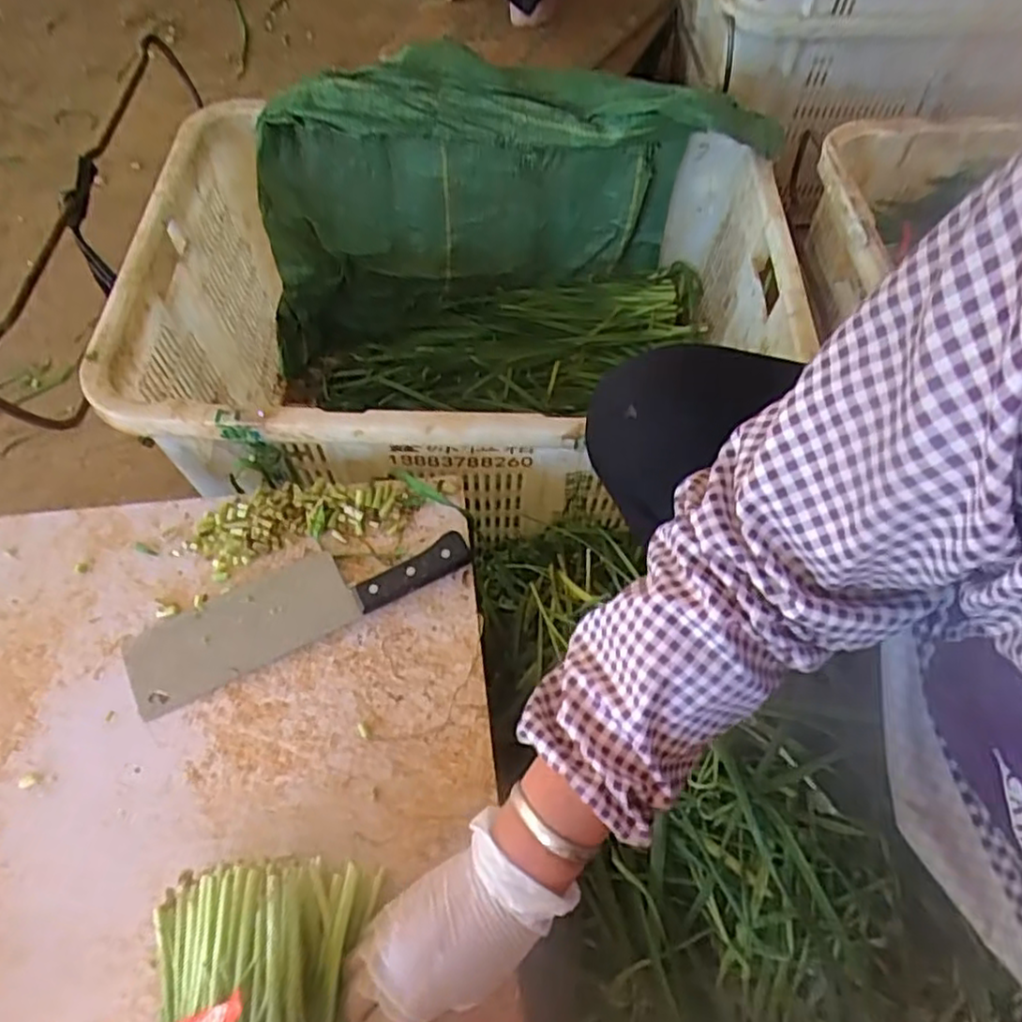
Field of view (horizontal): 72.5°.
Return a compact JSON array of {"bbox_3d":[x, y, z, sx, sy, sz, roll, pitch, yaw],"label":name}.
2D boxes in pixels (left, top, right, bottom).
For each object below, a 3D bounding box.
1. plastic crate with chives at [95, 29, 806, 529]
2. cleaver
[{"bbox_3d":[-0.033,-0.202,0.776,0.622,0.350,0.426,2,60,0],"label":"plastic crate with chives"},{"bbox_3d":[-0.164,0.071,0.550,0.268,0.013,0.070,-24,64,-14],"label":"cleaver"}]

